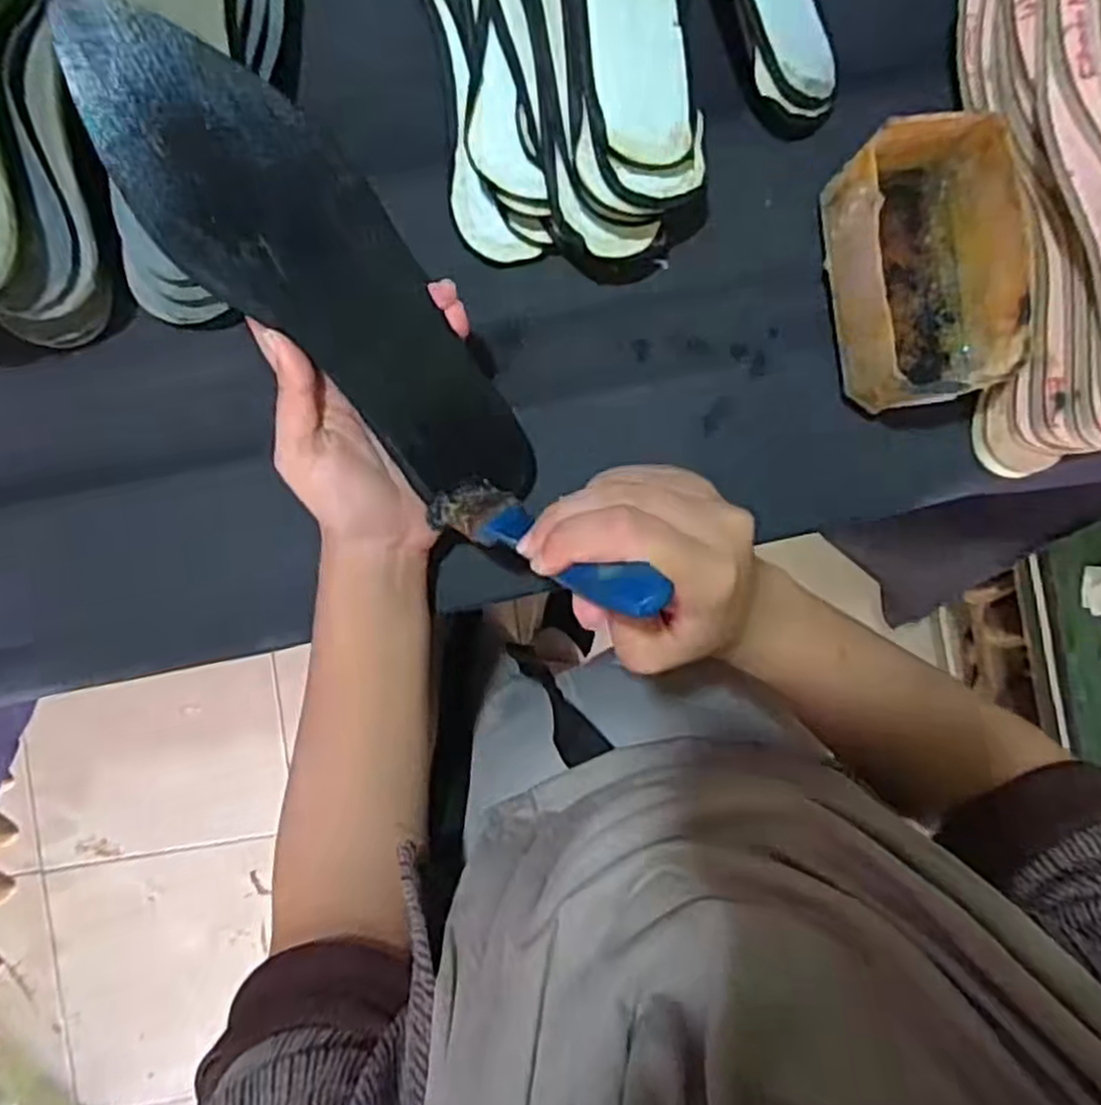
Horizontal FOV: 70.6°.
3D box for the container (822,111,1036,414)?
[{"bbox_3d":[0.186,-0.140,0.385,0.082,0.060,0.122,-9,90,-4],"label":"container"}]

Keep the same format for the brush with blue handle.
[{"bbox_3d":[-0.008,-0.006,0.302,0.014,0.155,0.026,34,87,-33],"label":"brush with blue handle"}]

